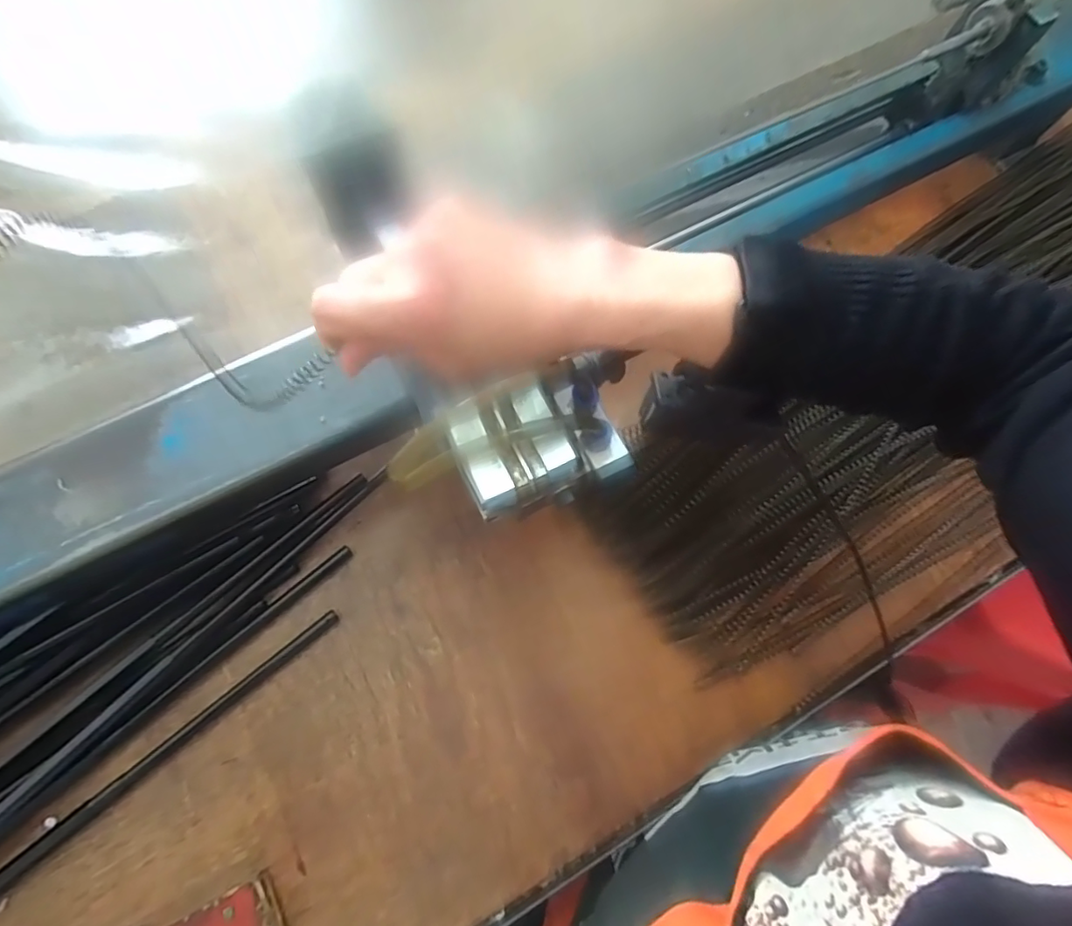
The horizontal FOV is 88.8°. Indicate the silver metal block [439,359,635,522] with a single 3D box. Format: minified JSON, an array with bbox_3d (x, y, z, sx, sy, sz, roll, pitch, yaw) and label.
[{"bbox_3d":[0.003,-0.011,0.276,0.085,0.046,0.053,-20,77,-8],"label":"silver metal block"}]

